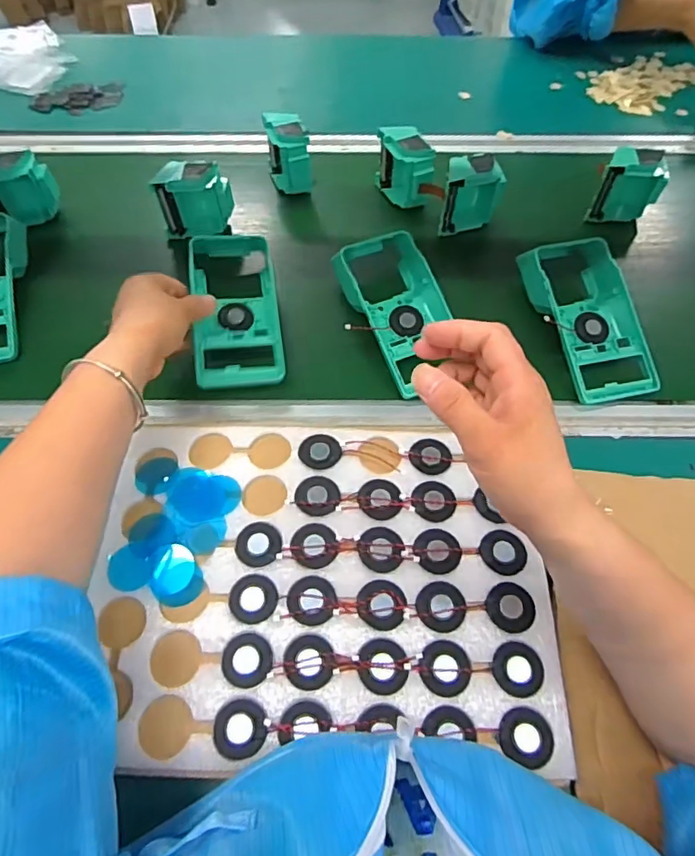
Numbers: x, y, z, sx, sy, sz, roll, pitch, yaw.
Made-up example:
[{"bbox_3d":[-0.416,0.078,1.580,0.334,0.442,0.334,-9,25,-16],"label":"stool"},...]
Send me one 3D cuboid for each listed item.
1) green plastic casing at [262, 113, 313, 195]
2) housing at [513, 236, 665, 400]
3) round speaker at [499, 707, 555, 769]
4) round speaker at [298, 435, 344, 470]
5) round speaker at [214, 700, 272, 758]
[{"bbox_3d":[-0.068,-0.325,0.653,0.047,0.080,0.082,-16,60,-10],"label":"green plastic casing"},{"bbox_3d":[0.242,-0.118,0.540,0.091,0.043,0.191,-11,60,-7],"label":"housing"},{"bbox_3d":[0.112,0.194,0.337,0.034,0.007,0.032,0,59,0],"label":"round speaker"},{"bbox_3d":[-0.022,0.018,0.431,0.033,0.004,0.032,0,59,0],"label":"round speaker"},{"bbox_3d":[-0.068,0.190,0.340,0.034,0.006,0.032,0,59,0],"label":"round speaker"}]

